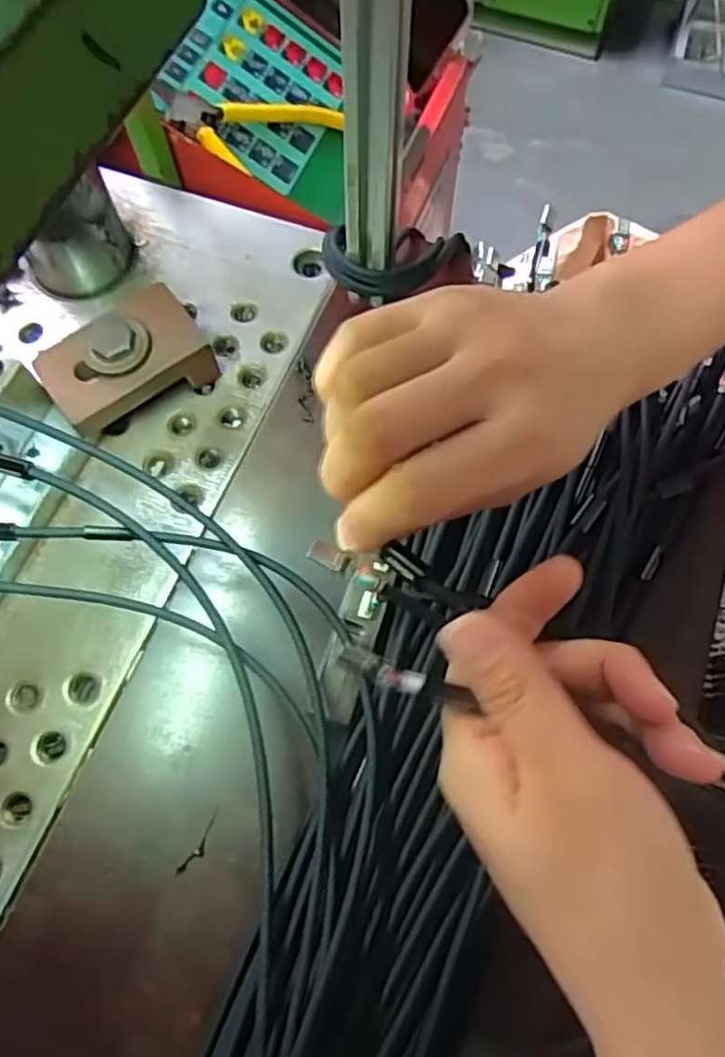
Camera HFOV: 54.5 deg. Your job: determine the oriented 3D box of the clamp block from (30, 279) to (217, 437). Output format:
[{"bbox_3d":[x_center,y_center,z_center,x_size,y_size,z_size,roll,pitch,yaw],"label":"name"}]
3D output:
[{"bbox_3d":[-0.114,-0.080,0.339,0.073,0.033,0.044,-32,71,-11],"label":"clamp block"}]

